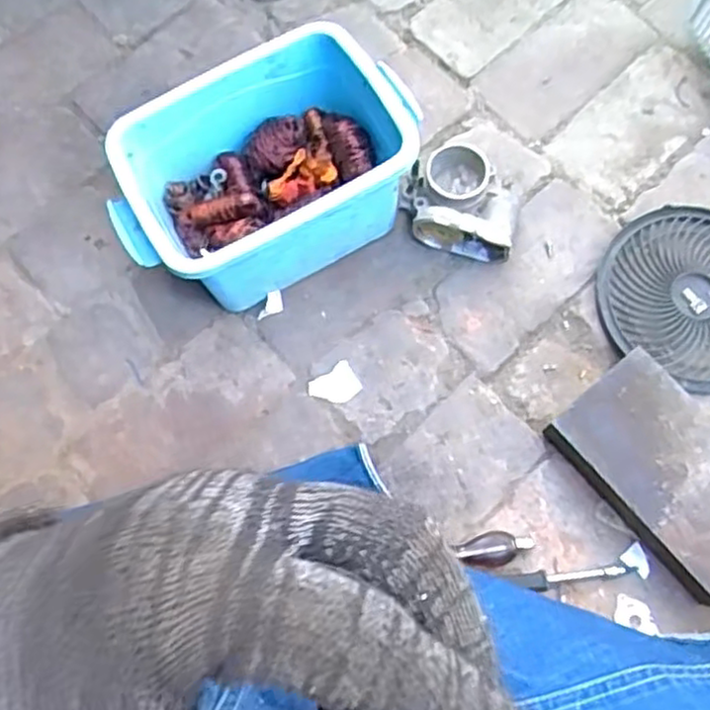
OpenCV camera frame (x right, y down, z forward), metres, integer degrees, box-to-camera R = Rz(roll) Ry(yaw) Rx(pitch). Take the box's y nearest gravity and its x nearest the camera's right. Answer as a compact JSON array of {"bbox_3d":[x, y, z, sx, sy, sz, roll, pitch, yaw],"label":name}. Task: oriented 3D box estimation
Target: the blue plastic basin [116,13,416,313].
[{"bbox_3d":[-0.088,-0.181,0.755,0.310,0.159,0.193,-27,74,-5],"label":"blue plastic basin"}]

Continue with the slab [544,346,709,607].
[{"bbox_3d":[0.300,0.118,0.697,0.124,0.066,0.220,-39,76,-9],"label":"slab"}]

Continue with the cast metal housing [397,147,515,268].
[{"bbox_3d":[0.114,-0.166,0.787,0.125,0.064,0.100,14,75,6],"label":"cast metal housing"}]

